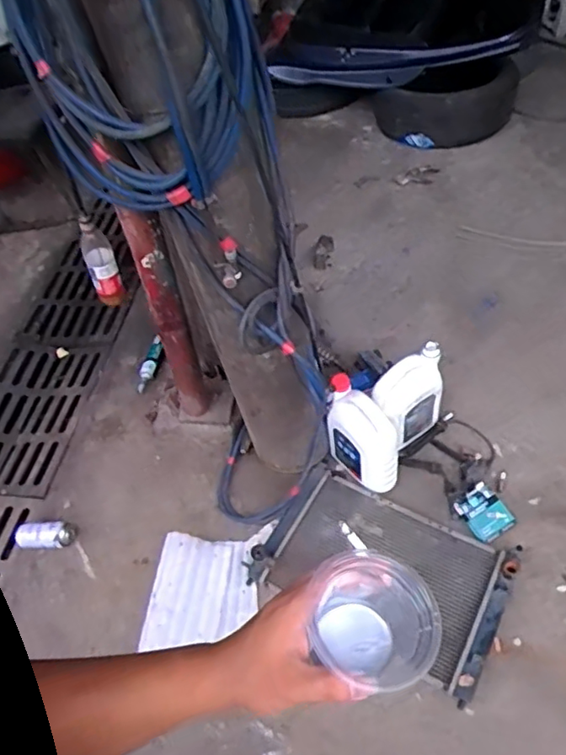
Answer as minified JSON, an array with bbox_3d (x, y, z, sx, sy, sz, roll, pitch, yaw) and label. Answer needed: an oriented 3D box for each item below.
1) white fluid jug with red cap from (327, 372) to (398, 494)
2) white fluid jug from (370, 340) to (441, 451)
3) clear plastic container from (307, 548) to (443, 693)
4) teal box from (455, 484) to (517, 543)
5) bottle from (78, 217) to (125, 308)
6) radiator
[{"bbox_3d":[0.197,0.155,1.479,0.201,0.268,0.088,34,62,30],"label":"white fluid jug with red cap"},{"bbox_3d":[0.334,0.065,1.540,0.217,0.283,0.103,-37,55,-21],"label":"white fluid jug"},{"bbox_3d":[0.064,0.177,0.419,0.076,0.075,0.087,-34,56,-20],"label":"clear plastic container"},{"bbox_3d":[0.496,0.335,1.447,0.114,0.038,0.127,-27,52,-14],"label":"teal box"},{"bbox_3d":[-0.397,-0.246,1.273,0.071,0.206,0.054,-21,51,-10],"label":"bottle"},{"bbox_3d":[0.232,0.434,1.389,0.566,0.065,0.354,21,56,23],"label":"radiator"}]

